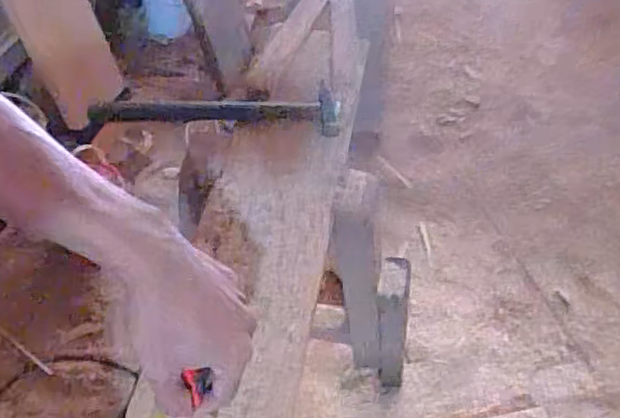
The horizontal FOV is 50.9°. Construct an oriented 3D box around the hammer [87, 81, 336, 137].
[{"bbox_3d":[-0.117,-0.129,0.827,0.304,0.031,0.054,3,48,-2],"label":"hammer"}]

